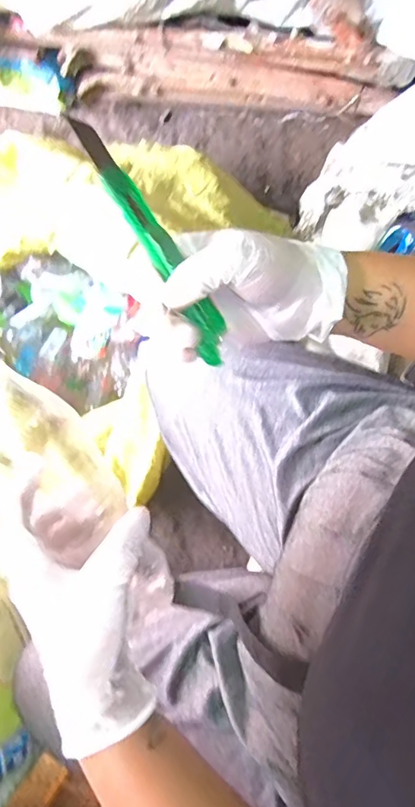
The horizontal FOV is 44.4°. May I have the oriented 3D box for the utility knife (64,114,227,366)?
[{"bbox_3d":[-0.032,-0.098,0.317,0.023,0.018,0.162,-34,104,-5],"label":"utility knife"}]

